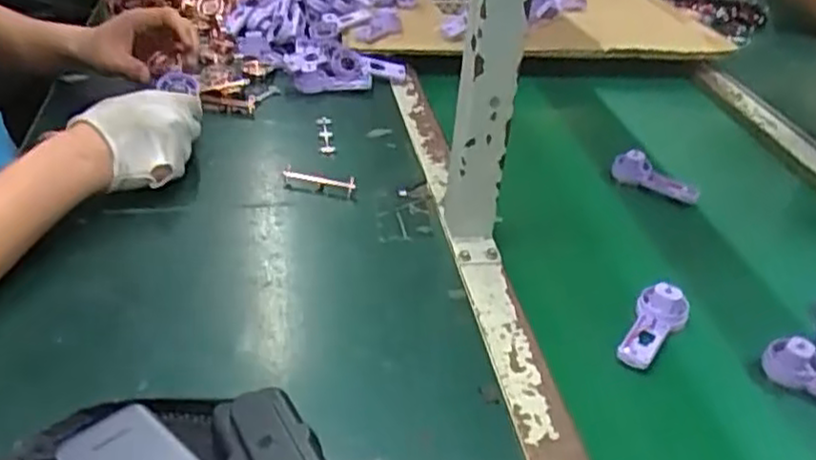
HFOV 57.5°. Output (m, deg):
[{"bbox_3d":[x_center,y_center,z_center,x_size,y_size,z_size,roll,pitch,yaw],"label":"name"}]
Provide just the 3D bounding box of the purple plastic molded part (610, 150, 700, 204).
[{"bbox_3d":[0.266,-0.056,0.799,0.093,0.040,0.021,22,38,25],"label":"purple plastic molded part"}]

